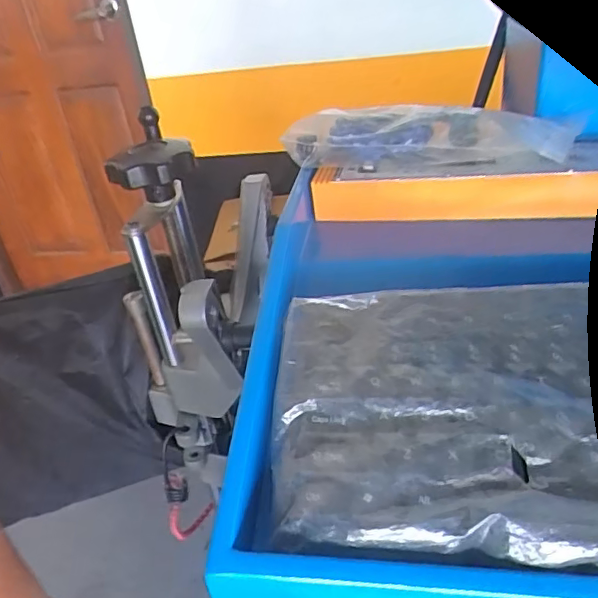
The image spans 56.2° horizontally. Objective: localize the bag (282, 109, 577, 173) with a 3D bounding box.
[{"bbox_3d":[0.084,-0.114,0.397,0.193,0.036,0.051,8,36,23],"label":"bag"}]

